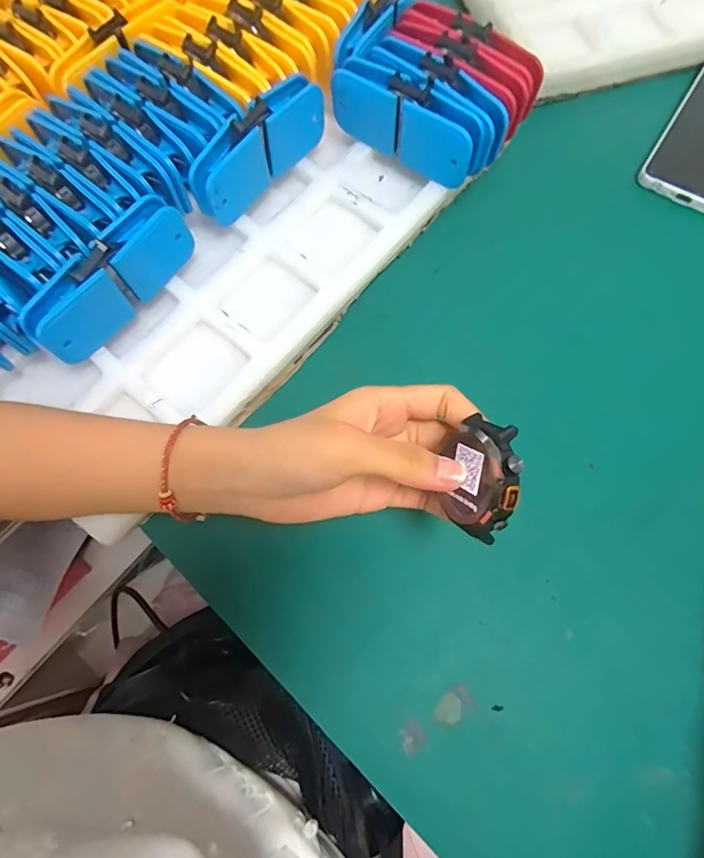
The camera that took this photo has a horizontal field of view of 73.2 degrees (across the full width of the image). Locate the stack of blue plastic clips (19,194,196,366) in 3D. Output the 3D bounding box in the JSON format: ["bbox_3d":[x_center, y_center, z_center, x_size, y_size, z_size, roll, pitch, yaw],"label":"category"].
[{"bbox_3d":[-0.150,-0.092,0.300,0.021,0.052,0.112,37,76,12],"label":"stack of blue plastic clips"}]

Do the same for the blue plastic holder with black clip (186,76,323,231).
[{"bbox_3d":[-0.064,-0.195,0.332,0.020,0.052,0.117,35,76,12],"label":"blue plastic holder with black clip"}]

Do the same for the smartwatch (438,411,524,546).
[{"bbox_3d":[0.056,0.021,0.212,0.011,0.041,0.049,14,98,-34],"label":"smartwatch"}]

